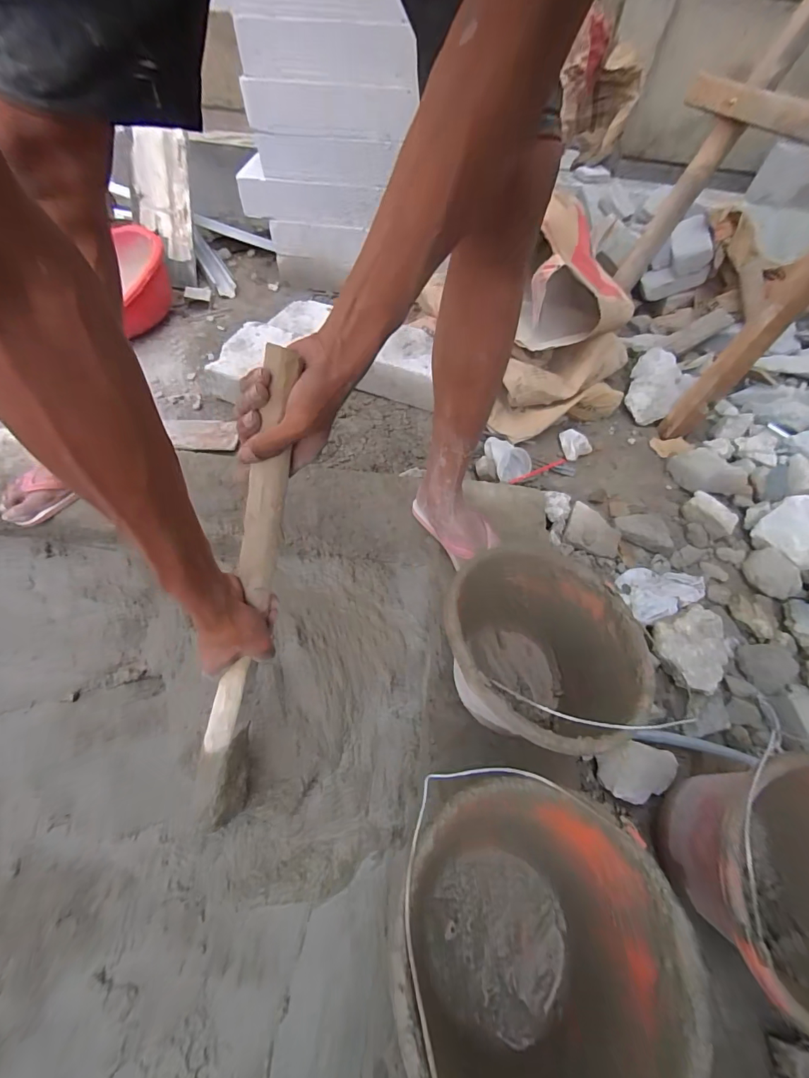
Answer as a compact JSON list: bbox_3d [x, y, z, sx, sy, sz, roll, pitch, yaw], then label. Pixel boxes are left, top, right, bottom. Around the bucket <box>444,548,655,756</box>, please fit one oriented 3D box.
[{"bbox_3d":[0.157,0.159,0.561,0.221,0.190,0.243,-37,63,-28],"label":"bucket"}]

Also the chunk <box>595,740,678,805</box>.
[{"bbox_3d":[0.324,0.318,0.593,0.114,0.038,0.072,-16,58,-15],"label":"chunk"}]

